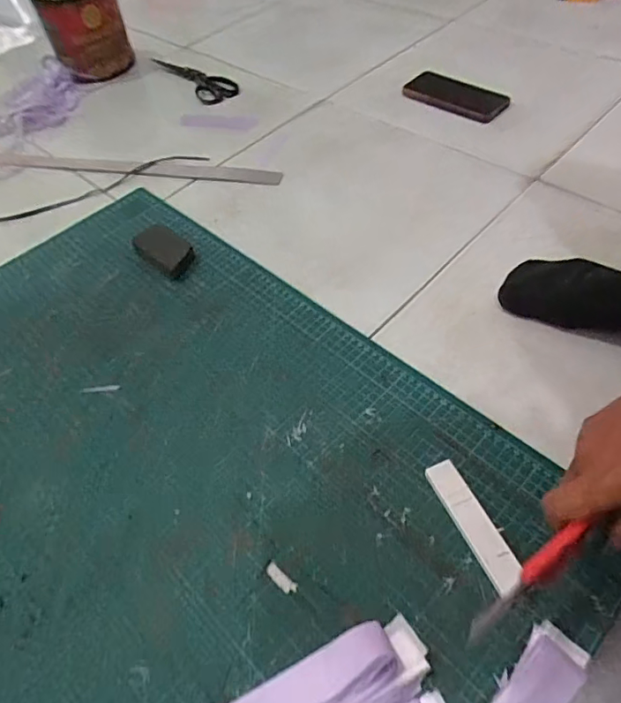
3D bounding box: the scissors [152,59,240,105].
[{"bbox_3d":[-0.221,-0.529,0.964,0.077,0.016,0.211,-33,58,-19],"label":"scissors"}]

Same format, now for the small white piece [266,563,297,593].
[{"bbox_3d":[-0.024,0.186,0.412,0.030,0.004,0.010,34,62,25],"label":"small white piece"}]

